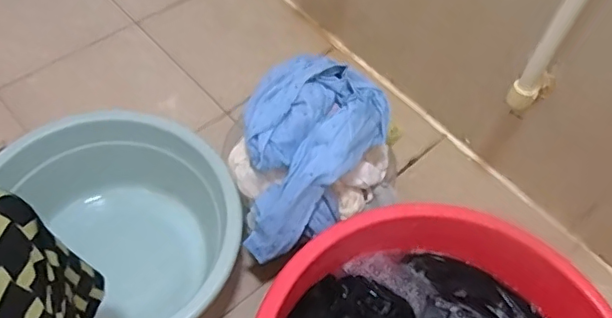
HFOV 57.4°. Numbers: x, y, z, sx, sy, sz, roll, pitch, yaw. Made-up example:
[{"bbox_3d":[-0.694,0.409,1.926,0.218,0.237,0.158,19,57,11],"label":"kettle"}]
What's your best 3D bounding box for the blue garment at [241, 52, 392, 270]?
[{"bbox_3d":[0.009,-0.010,0.830,0.196,0.150,0.281,15,55,3],"label":"blue garment"}]

